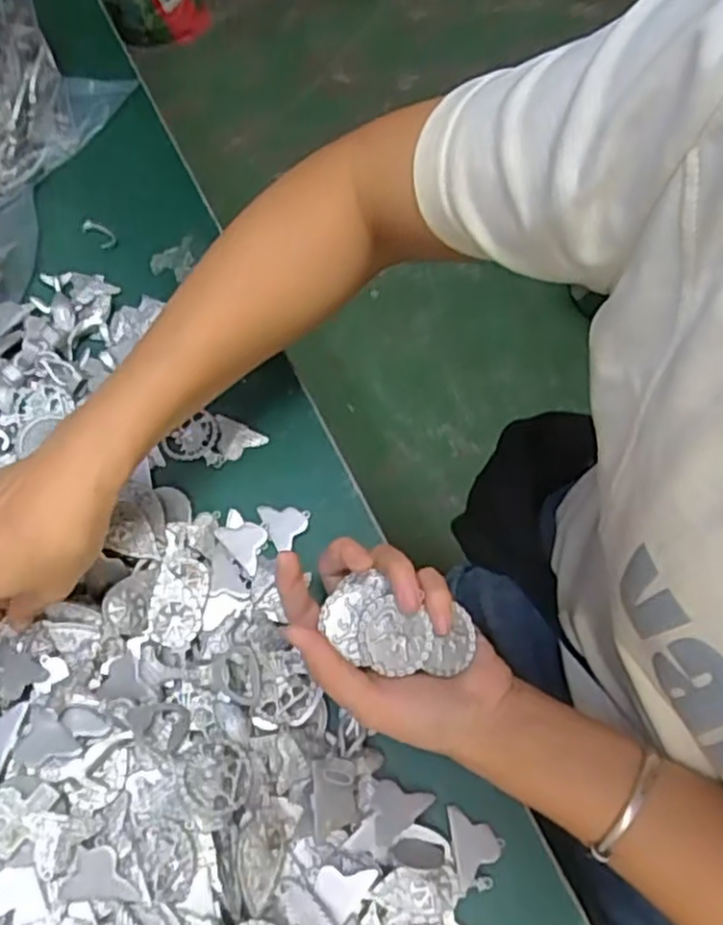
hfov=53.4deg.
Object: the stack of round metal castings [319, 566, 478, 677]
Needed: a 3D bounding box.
[{"bbox_3d":[0.020,0.081,0.352,0.076,0.013,0.042,19,66,-11],"label":"stack of round metal castings"}]

